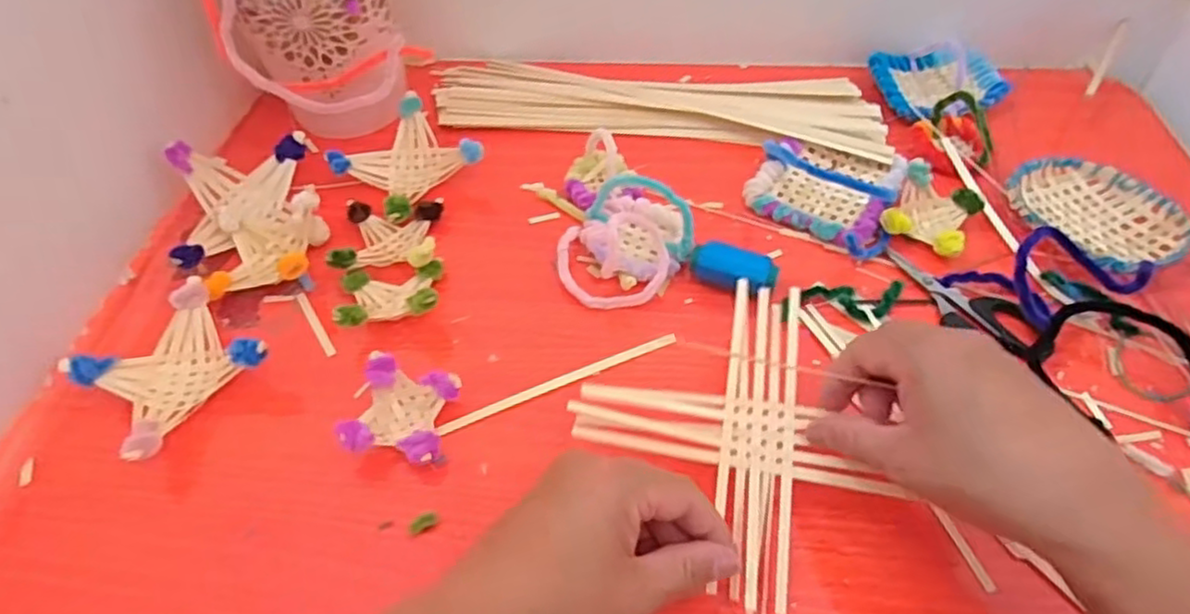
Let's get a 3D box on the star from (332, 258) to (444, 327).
[{"bbox_3d":[-0.126,-0.009,0.420,0.066,0.014,0.037,-10,52,-7],"label":"star"}]

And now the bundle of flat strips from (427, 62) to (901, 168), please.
[{"bbox_3d":[0.046,-0.164,0.554,0.353,0.011,0.108,5,52,5],"label":"bundle of flat strips"}]

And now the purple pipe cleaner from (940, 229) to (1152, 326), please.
[{"bbox_3d":[0.272,-0.019,0.416,0.086,0.048,0.056,-12,52,-8],"label":"purple pipe cleaner"}]

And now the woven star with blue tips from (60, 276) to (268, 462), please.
[{"bbox_3d":[-0.237,0.035,0.395,0.087,0.035,0.090,35,60,25],"label":"woven star with blue tips"}]

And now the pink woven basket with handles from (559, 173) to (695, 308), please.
[{"bbox_3d":[0.018,-0.050,0.441,0.076,0.058,0.093,37,61,27],"label":"pink woven basket with handles"}]

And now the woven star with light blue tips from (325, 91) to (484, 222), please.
[{"bbox_3d":[-0.137,-0.106,0.500,0.083,0.036,0.086,37,61,26],"label":"woven star with light blue tips"}]

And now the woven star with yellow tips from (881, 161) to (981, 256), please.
[{"bbox_3d":[0.227,-0.064,0.462,0.052,0.028,0.059,24,56,19],"label":"woven star with yellow tips"}]

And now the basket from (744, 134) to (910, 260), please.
[{"bbox_3d":[0.166,-0.096,0.474,0.101,0.056,0.098,28,57,22],"label":"basket"}]

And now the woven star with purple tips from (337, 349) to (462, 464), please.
[{"bbox_3d":[-0.104,0.059,0.375,0.050,0.031,0.055,8,52,8],"label":"woven star with purple tips"}]

